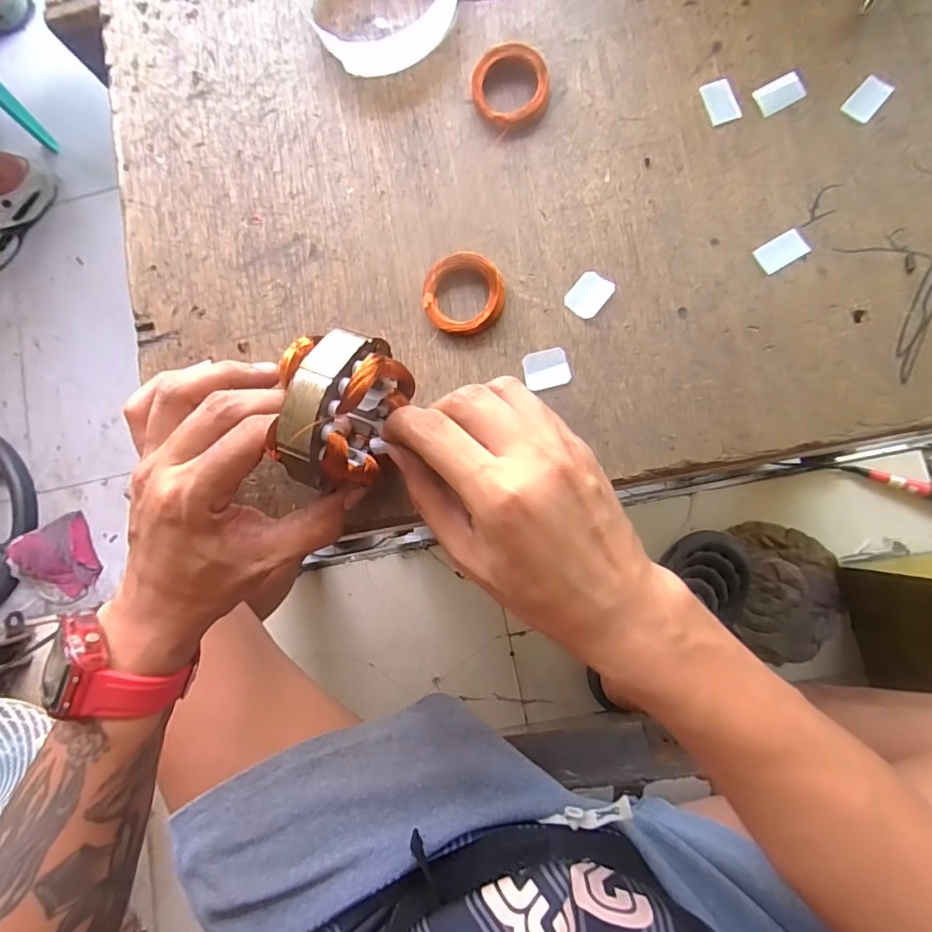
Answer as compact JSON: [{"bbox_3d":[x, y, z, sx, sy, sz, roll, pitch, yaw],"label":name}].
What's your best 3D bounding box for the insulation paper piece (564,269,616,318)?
[{"bbox_3d":[0.068,-0.095,0.285,0.020,0.004,0.024,39,90,9],"label":"insulation paper piece"}]

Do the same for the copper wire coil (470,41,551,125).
[{"bbox_3d":[0.025,-0.218,0.296,0.043,0.014,0.041,-1,85,7],"label":"copper wire coil"}]

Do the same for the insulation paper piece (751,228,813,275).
[{"bbox_3d":[0.169,-0.115,0.275,0.025,0.004,0.016,-28,82,3],"label":"insulation paper piece"}]

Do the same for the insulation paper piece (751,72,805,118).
[{"bbox_3d":[0.173,-0.205,0.283,0.025,0.004,0.017,-24,82,4],"label":"insulation paper piece"}]

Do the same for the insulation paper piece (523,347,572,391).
[{"bbox_3d":[0.044,-0.054,0.284,0.024,0.004,0.021,-12,83,5],"label":"insulation paper piece"}]

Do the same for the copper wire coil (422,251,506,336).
[{"bbox_3d":[-0.001,-0.096,0.289,0.045,0.016,0.041,-1,85,7],"label":"copper wire coil"}]

